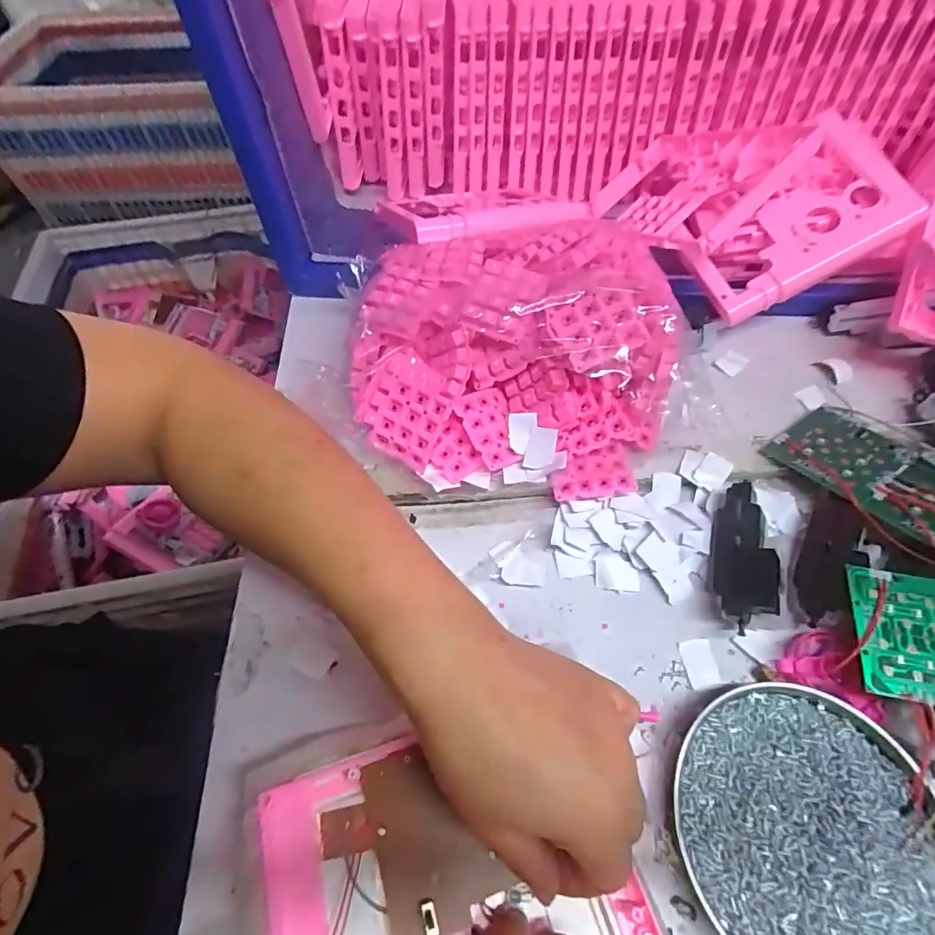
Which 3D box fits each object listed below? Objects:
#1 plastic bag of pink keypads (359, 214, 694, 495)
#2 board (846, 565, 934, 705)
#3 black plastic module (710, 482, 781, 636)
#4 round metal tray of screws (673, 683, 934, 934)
[{"bbox_3d":[0.031,-0.084,0.378,0.227,0.120,0.191,0,57,2],"label":"plastic bag of pink keypads"},{"bbox_3d":[0.259,0.098,0.287,0.069,0.012,0.071,8,58,7],"label":"board"},{"bbox_3d":[0.187,0.059,0.338,0.040,0.023,0.100,-17,47,41],"label":"black plastic module"},{"bbox_3d":[0.176,0.189,0.260,0.127,0.028,0.132,-1,57,1],"label":"round metal tray of screws"}]

